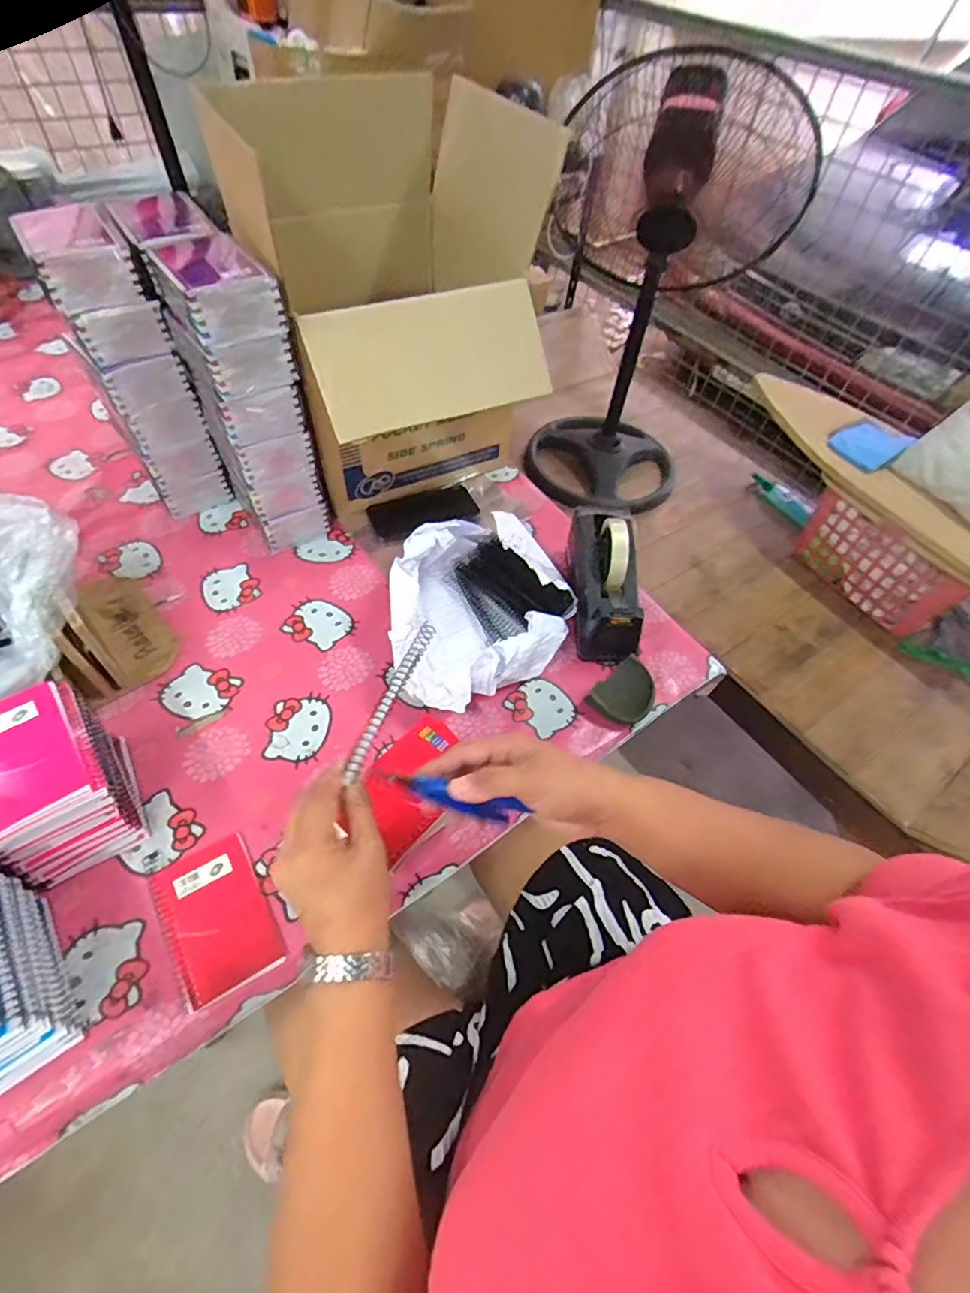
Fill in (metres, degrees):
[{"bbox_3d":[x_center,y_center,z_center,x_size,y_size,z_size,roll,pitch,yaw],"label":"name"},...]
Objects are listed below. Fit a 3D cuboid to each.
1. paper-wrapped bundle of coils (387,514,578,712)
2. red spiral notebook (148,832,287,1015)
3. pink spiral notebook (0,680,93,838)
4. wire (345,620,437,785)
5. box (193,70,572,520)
[{"bbox_3d":[-0.008,-0.065,0.709,0.272,0.114,0.221,-30,62,-24],"label":"paper-wrapped bundle of coils"},{"bbox_3d":[-0.251,0.251,0.523,0.086,0.009,0.133,-26,60,-22],"label":"red spiral notebook"},{"bbox_3d":[-0.409,0.094,0.489,0.084,0.010,0.132,-29,61,-24],"label":"pink spiral notebook"},{"bbox_3d":[-0.072,0.036,0.440,0.013,0.007,0.145,18,54,8],"label":"wire"},{"bbox_3d":[-0.137,-0.499,0.810,0.336,0.423,0.369,-14,56,-15],"label":"box"}]

